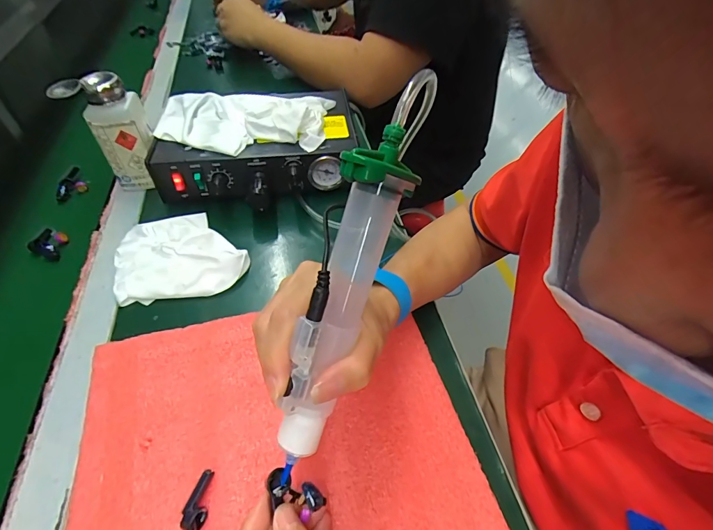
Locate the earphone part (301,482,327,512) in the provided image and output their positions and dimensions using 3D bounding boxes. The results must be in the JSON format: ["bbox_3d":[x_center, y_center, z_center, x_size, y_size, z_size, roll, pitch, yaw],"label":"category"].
[{"bbox_3d":[-0.025,0.129,0.218,0.009,0.006,0.015,-35,57,-28],"label":"earphone part"}]

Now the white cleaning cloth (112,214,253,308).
[{"bbox_3d":[-0.186,-0.010,0.391,0.113,0.032,0.118,-31,55,-25],"label":"white cleaning cloth"}]

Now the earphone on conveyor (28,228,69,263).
[{"bbox_3d":[-0.330,-0.024,0.415,0.045,0.013,0.034,24,52,19],"label":"earphone on conveyor"}]

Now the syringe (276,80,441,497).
[{"bbox_3d":[-0.007,0.011,0.195,0.025,0.212,0.036,22,10,18],"label":"syringe"}]

